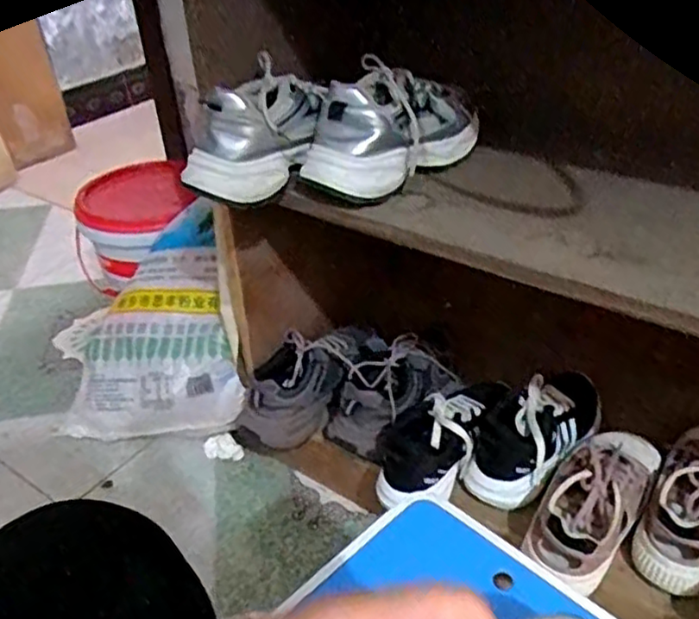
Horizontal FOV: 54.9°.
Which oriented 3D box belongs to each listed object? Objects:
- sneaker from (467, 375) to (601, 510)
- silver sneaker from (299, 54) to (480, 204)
[{"bbox_3d":[0.238,0.148,0.843,0.227,0.082,0.089,-30,42,-32],"label":"sneaker"},{"bbox_3d":[0.049,-0.200,0.724,0.091,0.106,0.206,25,44,35],"label":"silver sneaker"}]

